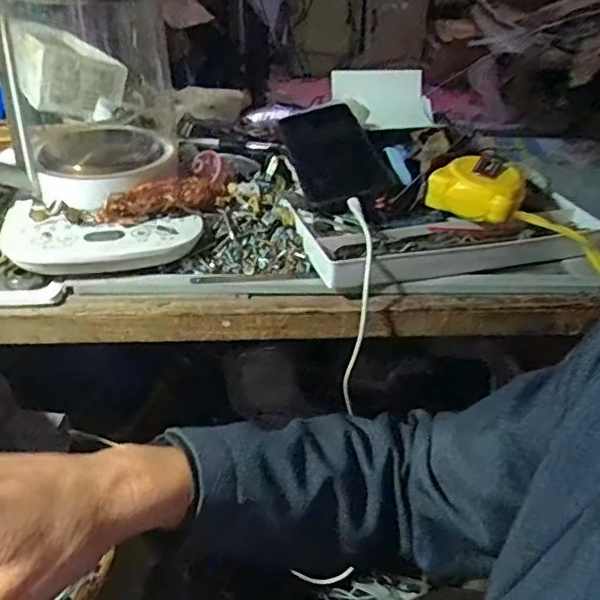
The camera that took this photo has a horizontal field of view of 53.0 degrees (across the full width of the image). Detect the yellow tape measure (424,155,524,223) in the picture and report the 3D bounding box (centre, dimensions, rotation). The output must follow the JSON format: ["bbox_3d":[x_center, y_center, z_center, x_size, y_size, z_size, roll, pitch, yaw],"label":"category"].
[{"bbox_3d":[0.162,-0.103,0.553,0.077,0.050,0.051,16,38,18],"label":"yellow tape measure"}]

